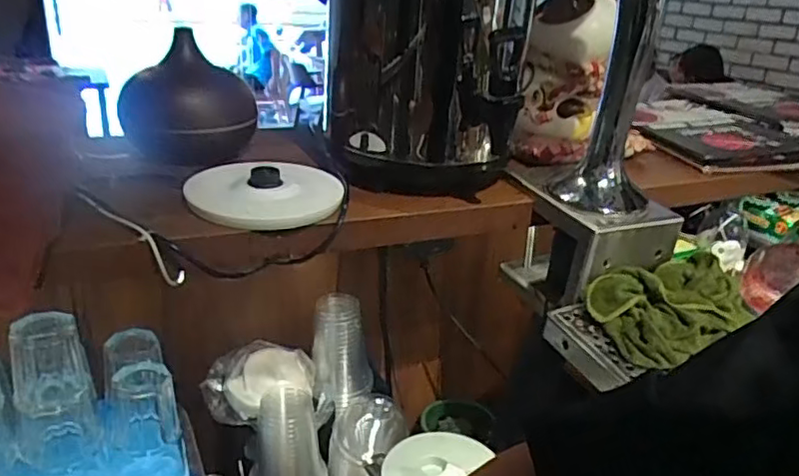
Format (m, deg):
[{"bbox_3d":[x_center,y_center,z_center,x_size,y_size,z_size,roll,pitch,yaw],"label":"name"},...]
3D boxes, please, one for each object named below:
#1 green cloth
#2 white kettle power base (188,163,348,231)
[{"bbox_3d":[0.287,0.069,0.654,0.180,0.048,0.106,-10,27,-29],"label":"green cloth"},{"bbox_3d":[-0.141,-0.051,0.656,0.158,0.032,0.142,-4,24,-16],"label":"white kettle power base"}]

